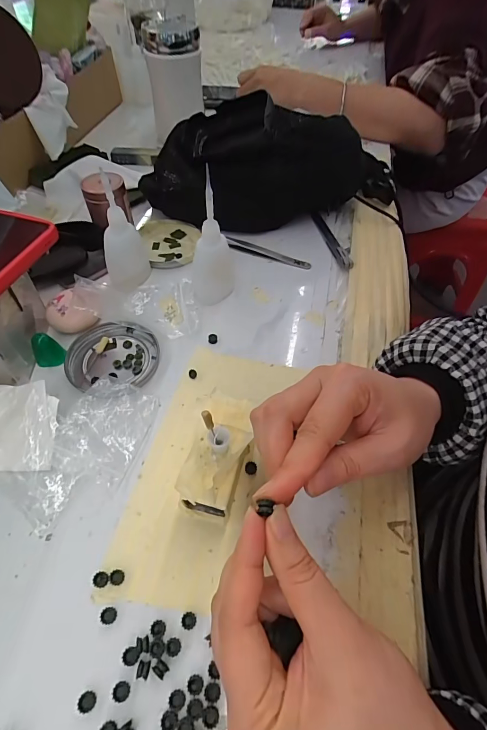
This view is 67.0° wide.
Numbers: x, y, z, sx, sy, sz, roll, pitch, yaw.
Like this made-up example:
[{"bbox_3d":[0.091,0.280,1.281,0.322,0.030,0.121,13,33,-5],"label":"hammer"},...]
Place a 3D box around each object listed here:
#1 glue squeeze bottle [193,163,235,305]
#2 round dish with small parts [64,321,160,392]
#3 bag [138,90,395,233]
[{"bbox_3d":[-0.028,-0.108,0.340,0.040,0.107,0.036,-5,54,-5],"label":"glue squeeze bottle"},{"bbox_3d":[-0.117,-0.010,0.329,0.077,0.012,0.068,-9,55,-8],"label":"round dish with small parts"},{"bbox_3d":[0.053,-0.231,0.426,0.335,0.117,0.077,-8,55,-7],"label":"bag"}]

